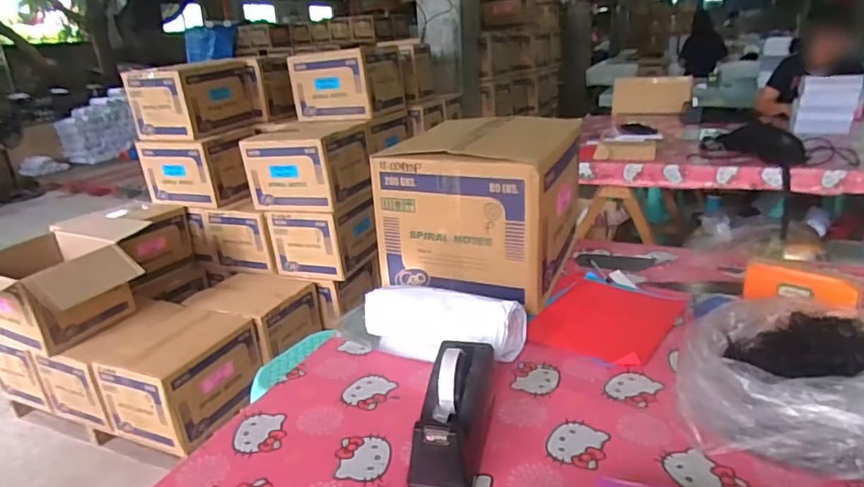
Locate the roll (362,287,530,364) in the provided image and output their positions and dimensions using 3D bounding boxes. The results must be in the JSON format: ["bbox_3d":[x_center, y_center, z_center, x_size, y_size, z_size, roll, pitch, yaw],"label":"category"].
[{"bbox_3d":[0.013,0.129,0.922,0.265,0.101,0.106,6,23,24],"label":"roll"}]

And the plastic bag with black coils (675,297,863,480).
[{"bbox_3d":[0.474,0.163,0.694,0.281,0.152,0.245,8,24,28],"label":"plastic bag with black coils"}]

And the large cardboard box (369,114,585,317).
[{"bbox_3d":[0.110,-0.078,1.162,0.326,0.294,0.364,7,23,25],"label":"large cardboard box"}]

